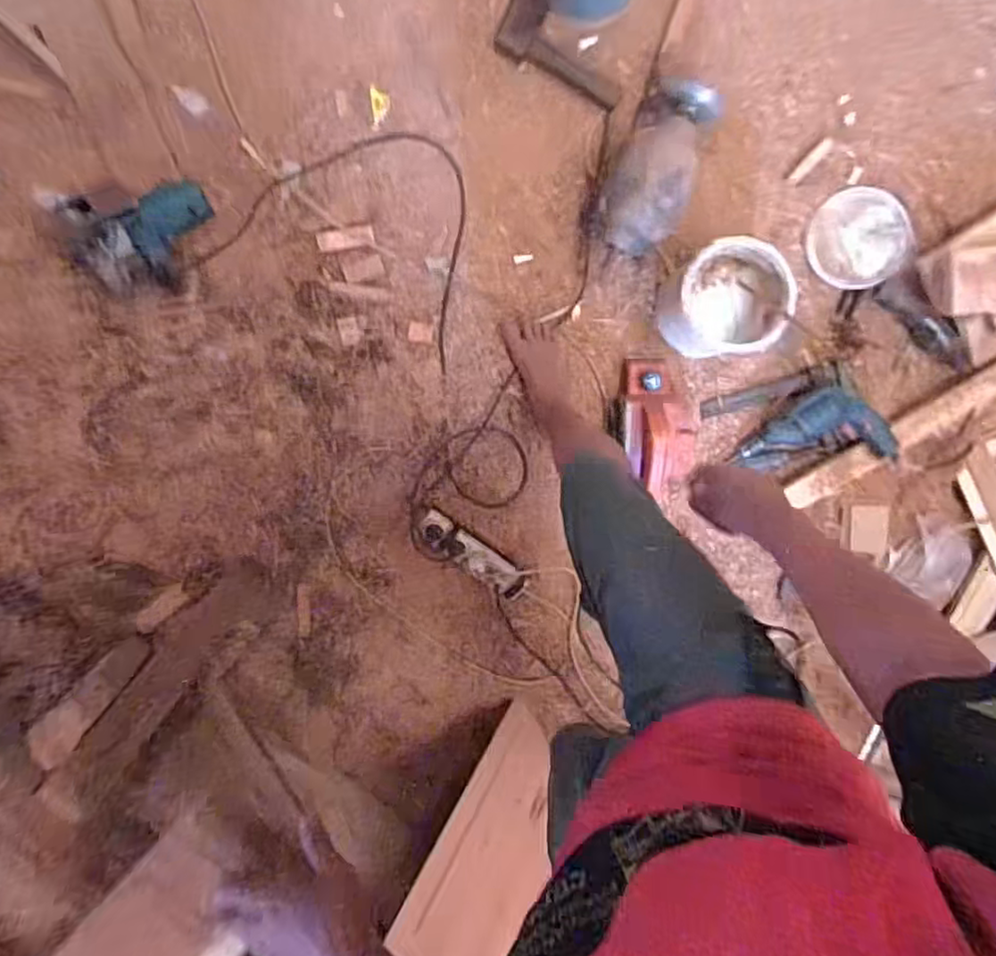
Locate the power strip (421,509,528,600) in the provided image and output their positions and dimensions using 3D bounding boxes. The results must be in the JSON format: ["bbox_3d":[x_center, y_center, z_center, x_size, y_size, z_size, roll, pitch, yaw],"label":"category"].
[{"bbox_3d":[-0.049,0.156,1.310,0.238,0.032,0.064,36,95,-3],"label":"power strip"}]

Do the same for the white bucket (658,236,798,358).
[{"bbox_3d":[0.395,-0.307,1.170,0.181,0.189,0.174,0,96,1],"label":"white bucket"}]

